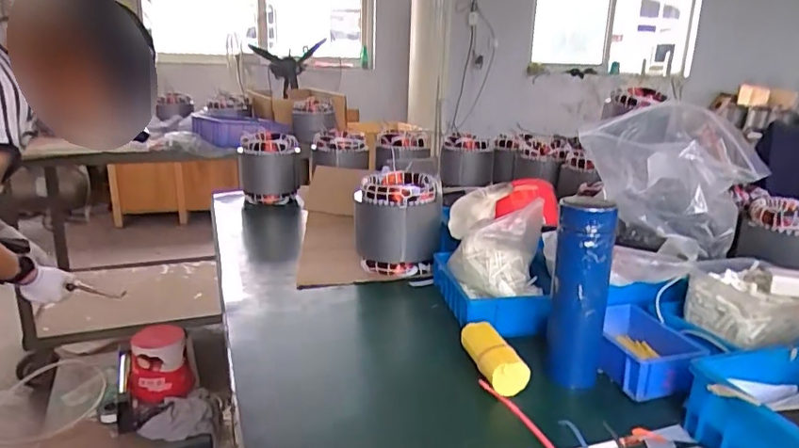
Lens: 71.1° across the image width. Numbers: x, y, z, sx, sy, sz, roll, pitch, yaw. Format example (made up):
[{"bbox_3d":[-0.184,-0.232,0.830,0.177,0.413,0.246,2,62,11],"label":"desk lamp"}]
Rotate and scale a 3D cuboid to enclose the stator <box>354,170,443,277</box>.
[{"bbox_3d":[-0.001,-0.007,1.020,0.152,0.150,0.152,2,16,-1],"label":"stator"}]

